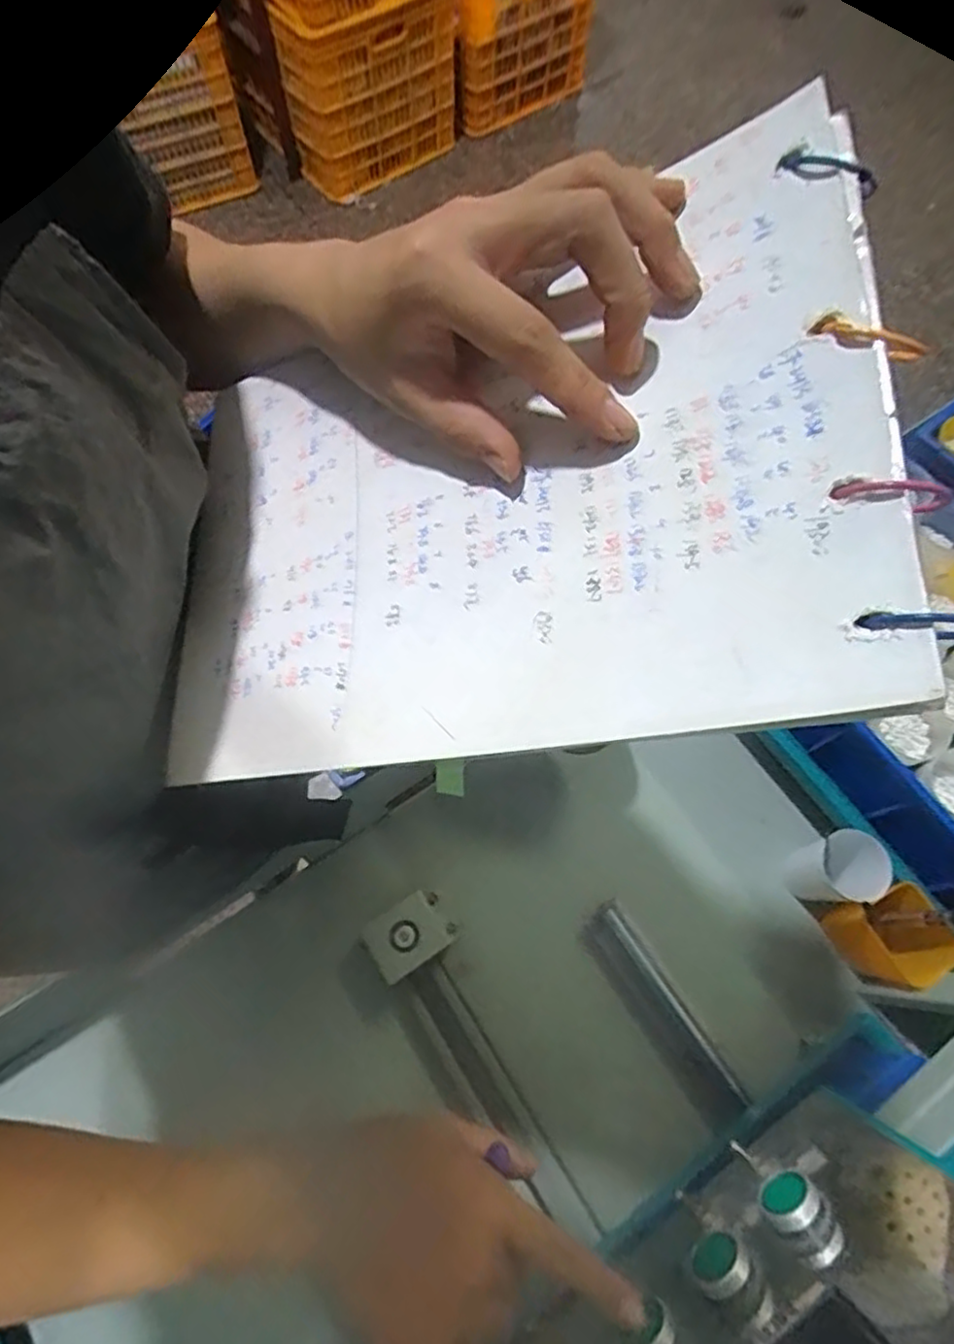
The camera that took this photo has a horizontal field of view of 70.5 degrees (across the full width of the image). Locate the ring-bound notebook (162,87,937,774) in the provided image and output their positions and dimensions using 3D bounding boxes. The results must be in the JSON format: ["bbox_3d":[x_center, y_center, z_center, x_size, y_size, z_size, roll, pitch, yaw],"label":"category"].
[{"bbox_3d":[-0.011,-0.063,0.255,0.286,0.008,0.194,-8,72,31],"label":"ring-bound notebook"}]

